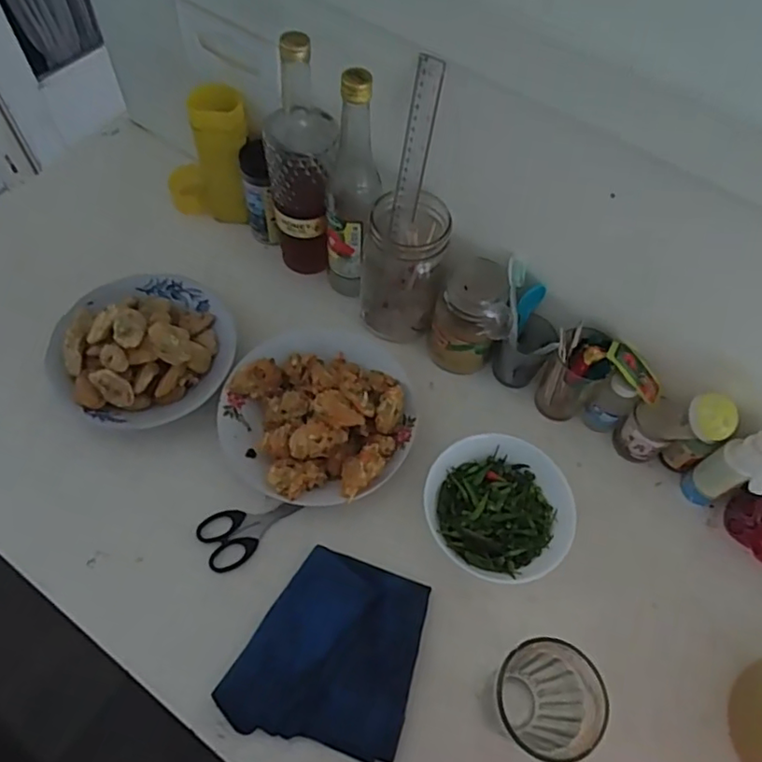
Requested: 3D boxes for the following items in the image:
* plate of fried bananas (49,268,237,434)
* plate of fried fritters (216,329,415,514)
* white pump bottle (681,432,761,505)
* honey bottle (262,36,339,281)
[{"bbox_3d":[-0.258,-0.047,0.641,0.186,0.059,0.196,1,60,-2],"label":"plate of fried bananas"},{"bbox_3d":[-0.065,0.021,0.624,0.195,0.058,0.214,1,60,-2],"label":"plate of fried fritters"},{"bbox_3d":[0.344,0.086,0.573,0.052,0.157,0.046,-32,67,-19],"label":"white pump bottle"},{"bbox_3d":[-0.087,-0.231,0.646,0.073,0.266,0.080,-5,61,-6],"label":"honey bottle"}]

